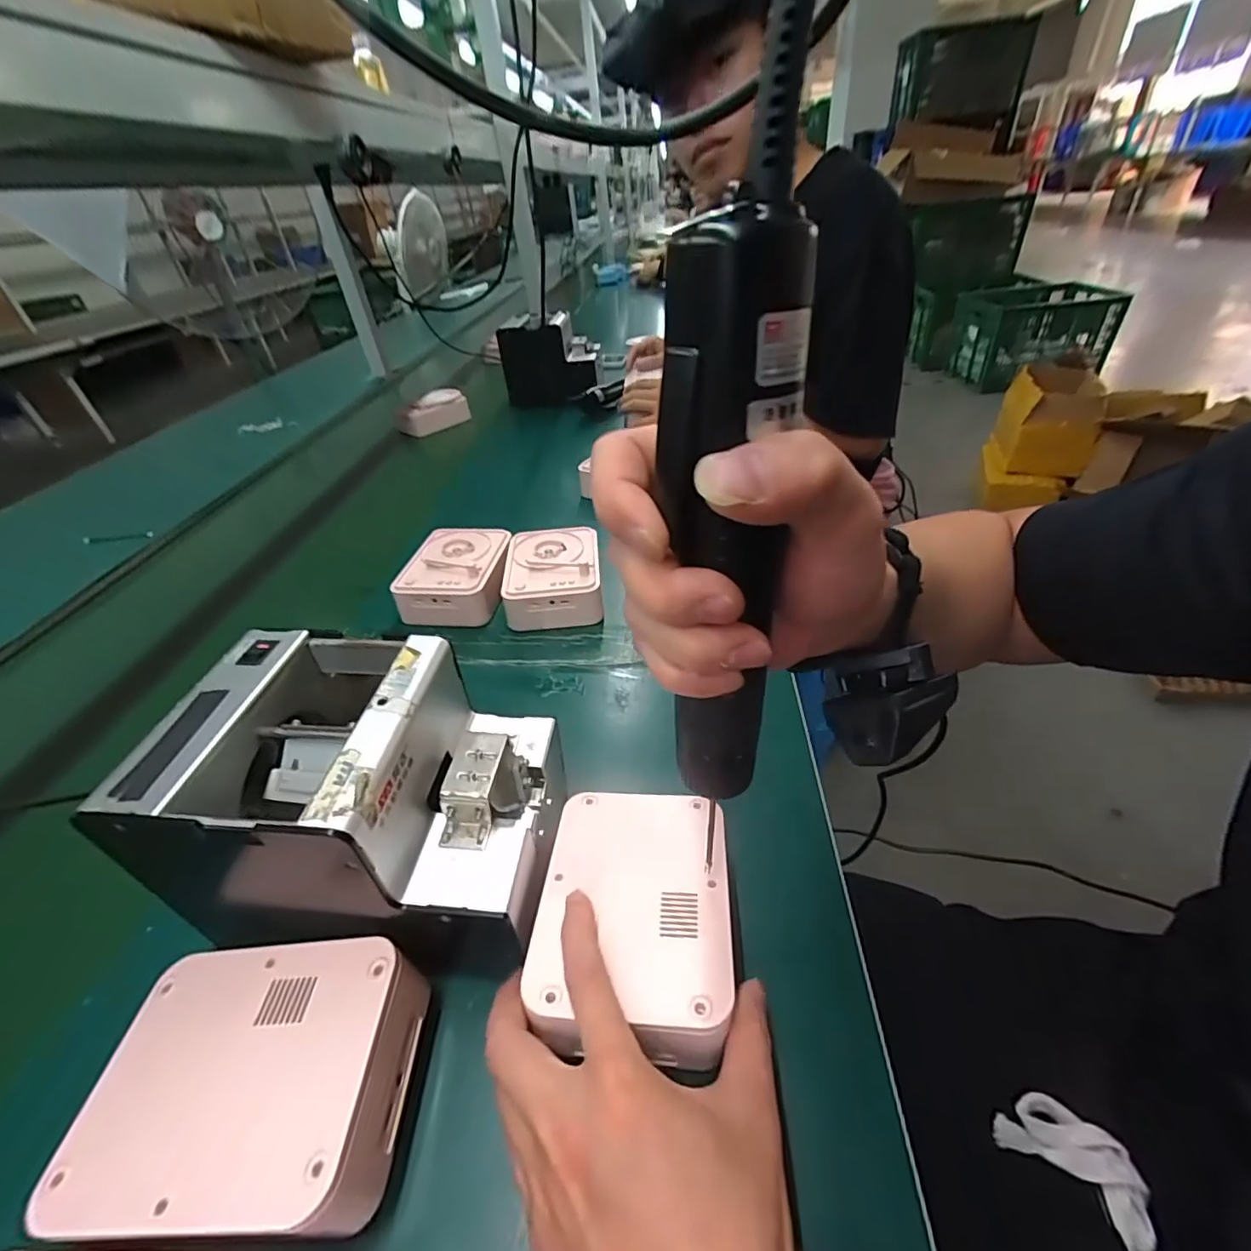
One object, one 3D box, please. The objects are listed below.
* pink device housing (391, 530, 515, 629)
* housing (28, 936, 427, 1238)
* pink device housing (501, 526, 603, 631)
[{"bbox_3d":[-0.176,-0.056,0.594,0.103,0.053,0.118,-3,39,7],"label":"pink device housing"},{"bbox_3d":[-0.166,0.202,0.247,0.128,0.036,0.097,-5,39,4],"label":"housing"},{"bbox_3d":[-0.074,-0.052,0.579,0.095,0.049,0.119,-7,39,1],"label":"pink device housing"}]

